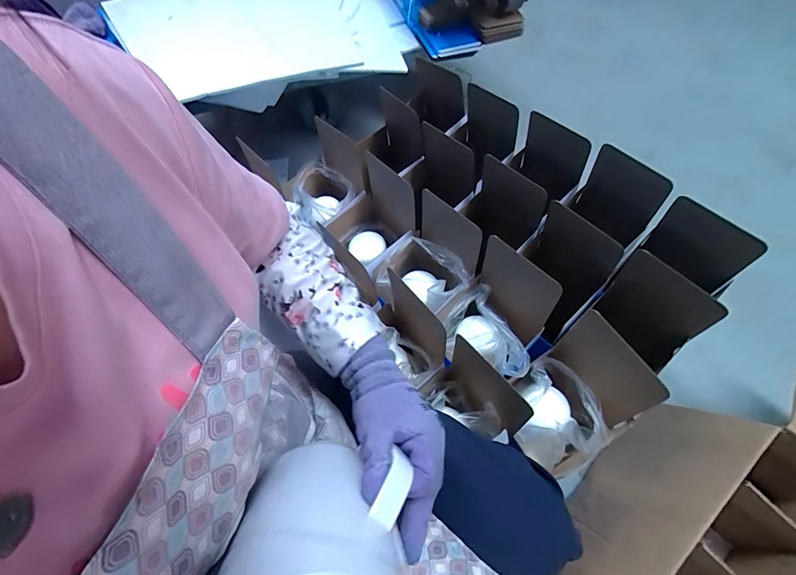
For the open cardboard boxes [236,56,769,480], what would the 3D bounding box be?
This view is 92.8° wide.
[{"bbox_3d":[0.146,-0.117,0.688,0.445,0.173,0.714,-37,64,-15],"label":"open cardboard boxes"}]

